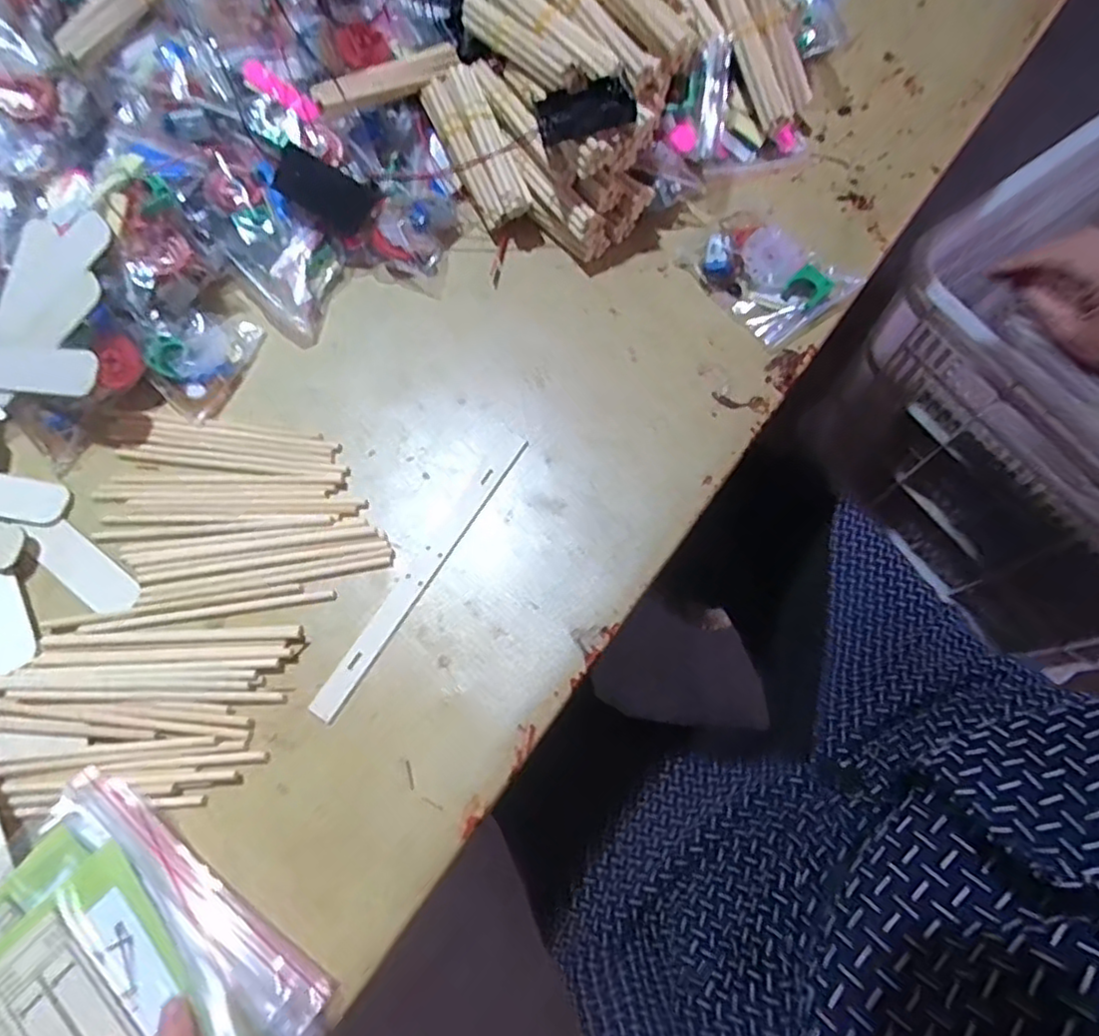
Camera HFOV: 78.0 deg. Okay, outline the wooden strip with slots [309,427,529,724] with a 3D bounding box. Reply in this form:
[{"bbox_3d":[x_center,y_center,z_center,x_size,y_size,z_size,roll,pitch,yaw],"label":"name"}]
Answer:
[{"bbox_3d":[-0.073,0.028,0.400,0.016,0.004,0.198,31,74,12],"label":"wooden strip with slots"}]

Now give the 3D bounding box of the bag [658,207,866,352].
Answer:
[{"bbox_3d":[0.142,-0.173,0.452,0.079,0.026,0.111,-35,73,-10],"label":"bag"}]

